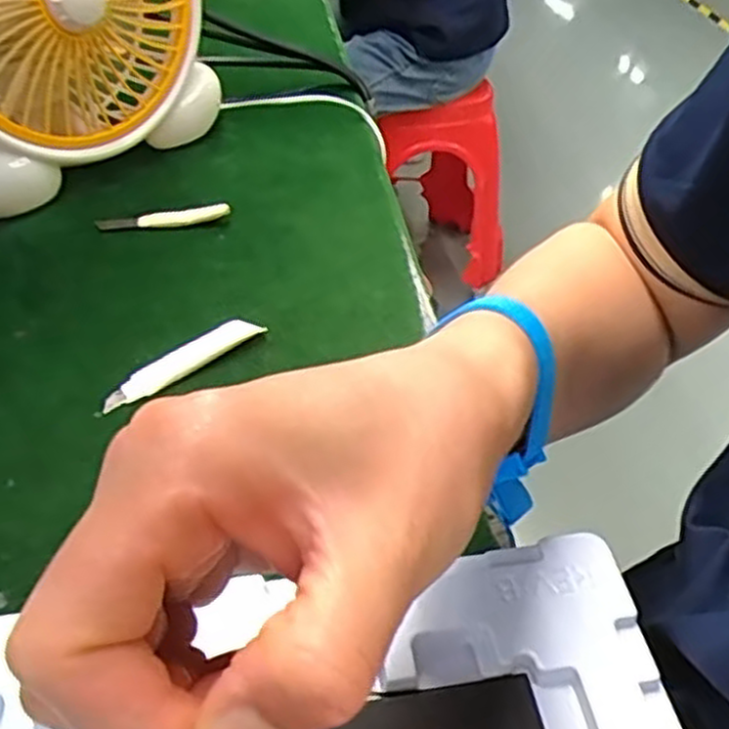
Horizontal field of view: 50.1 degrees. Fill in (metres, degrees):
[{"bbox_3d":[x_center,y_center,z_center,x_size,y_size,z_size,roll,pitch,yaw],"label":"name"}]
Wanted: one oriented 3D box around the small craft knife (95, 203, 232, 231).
[{"bbox_3d":[-0.134,-0.098,0.519,0.086,0.013,0.010,-3,42,-4],"label":"small craft knife"}]

